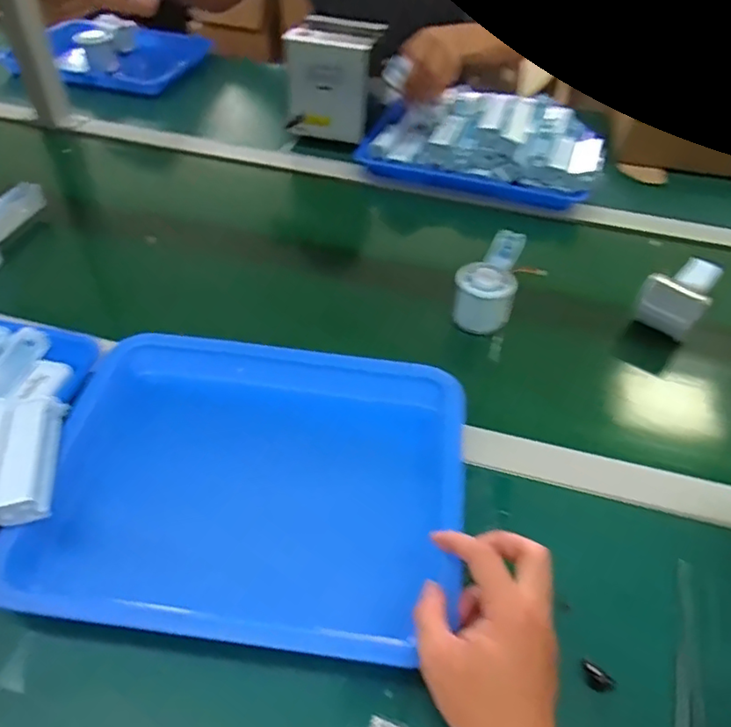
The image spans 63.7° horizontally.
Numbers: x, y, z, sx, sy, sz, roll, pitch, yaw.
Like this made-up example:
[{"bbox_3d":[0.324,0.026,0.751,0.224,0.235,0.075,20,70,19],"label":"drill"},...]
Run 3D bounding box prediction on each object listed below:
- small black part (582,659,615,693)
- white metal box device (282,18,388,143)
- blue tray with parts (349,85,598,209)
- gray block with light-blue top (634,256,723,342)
[{"bbox_3d":[0.157,0.214,0.403,0.011,0.007,0.021,-26,52,-25],"label":"small black part"},{"bbox_3d":[-0.045,-0.437,0.921,0.127,0.152,0.111,15,47,11],"label":"white metal box device"},{"bbox_3d":[0.176,-0.344,0.889,0.341,0.083,0.213,12,46,9],"label":"blue tray with parts"},{"bbox_3d":[0.359,-0.086,0.667,0.065,0.057,0.161,29,51,23],"label":"gray block with light-blue top"}]

